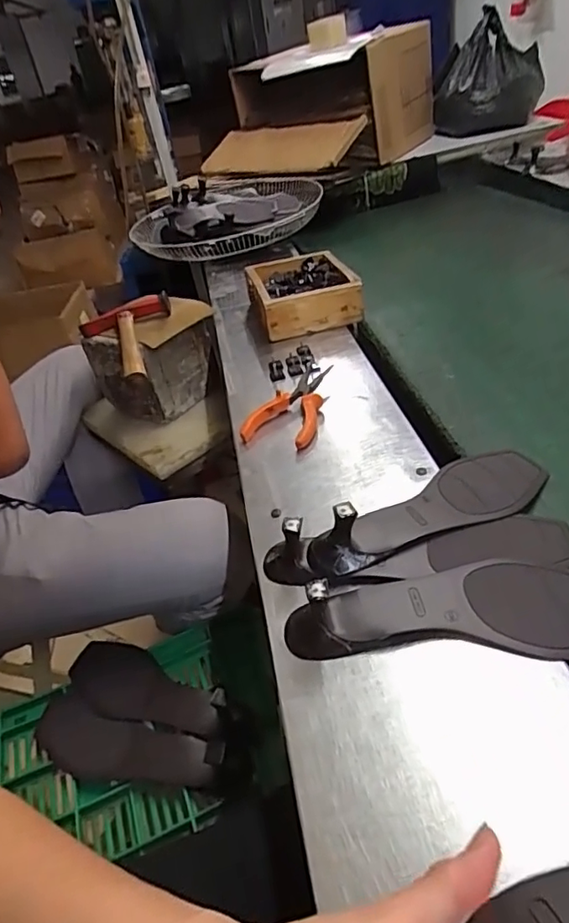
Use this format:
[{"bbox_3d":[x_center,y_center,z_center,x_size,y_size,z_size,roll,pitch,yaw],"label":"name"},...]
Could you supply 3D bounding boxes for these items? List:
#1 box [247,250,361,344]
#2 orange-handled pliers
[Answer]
[{"bbox_3d":[0.025,-0.272,0.901,0.152,0.061,0.194,-14,36,-7],"label":"box"},{"bbox_3d":[0.009,-0.074,0.679,0.083,0.023,0.157,3,39,19],"label":"orange-handled pliers"}]

